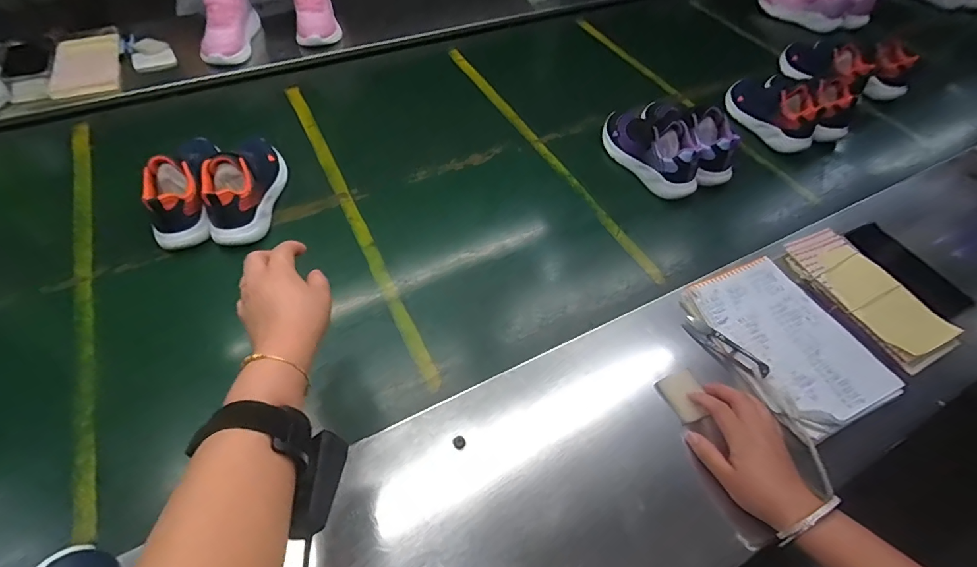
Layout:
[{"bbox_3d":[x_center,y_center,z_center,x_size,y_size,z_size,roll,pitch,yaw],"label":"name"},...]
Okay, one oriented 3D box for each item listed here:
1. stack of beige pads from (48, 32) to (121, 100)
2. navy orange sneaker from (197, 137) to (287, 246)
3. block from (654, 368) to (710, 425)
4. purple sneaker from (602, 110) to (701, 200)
[{"bbox_3d":[-0.738,-0.402,0.812,0.107,0.020,0.170,-16,57,-14],"label":"stack of beige pads"},{"bbox_3d":[-0.357,-0.153,0.644,0.076,0.081,0.180,-2,55,-4],"label":"navy orange sneaker"},{"bbox_3d":[0.219,0.125,0.491,0.040,0.015,0.054,-18,58,-15],"label":"block"},{"bbox_3d":[0.274,-0.236,0.749,0.078,0.087,0.205,-26,60,-19],"label":"purple sneaker"}]

